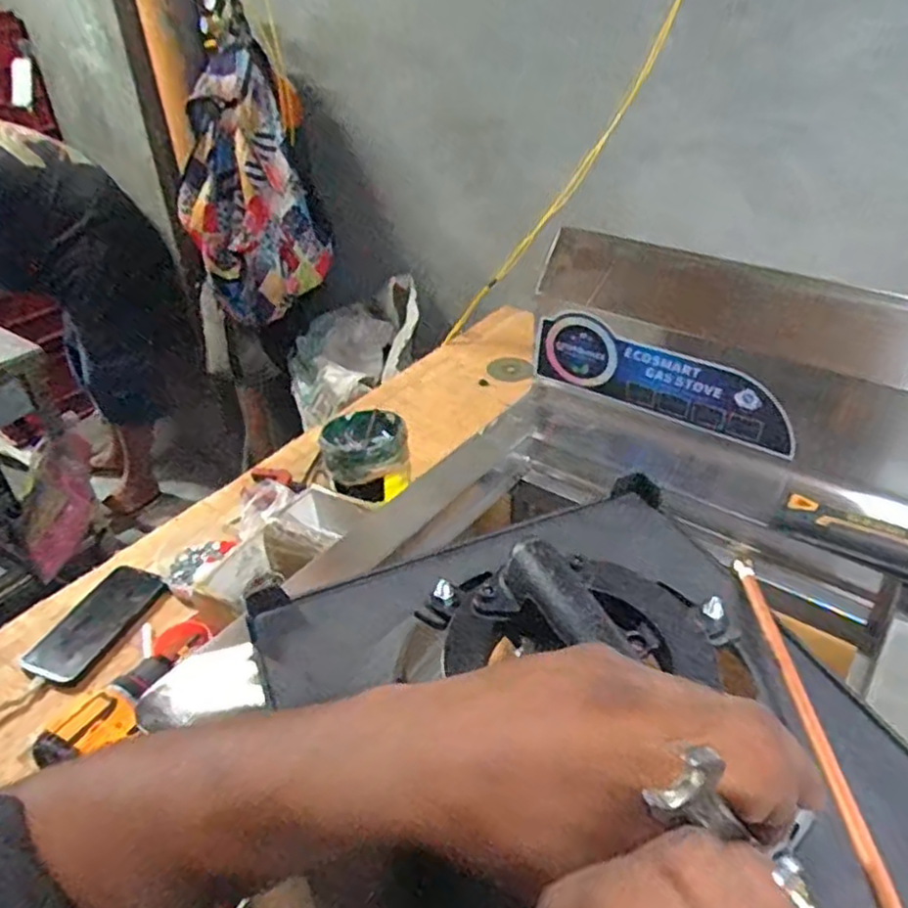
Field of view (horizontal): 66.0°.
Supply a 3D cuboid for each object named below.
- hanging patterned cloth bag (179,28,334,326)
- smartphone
[{"bbox_3d":[-0.431,-0.573,1.479,0.288,0.570,0.133,-8,11,-9],"label":"hanging patterned cloth bag"},{"bbox_3d":[-0.428,0.199,0.837,0.090,0.009,0.169,12,39,17],"label":"smartphone"}]

